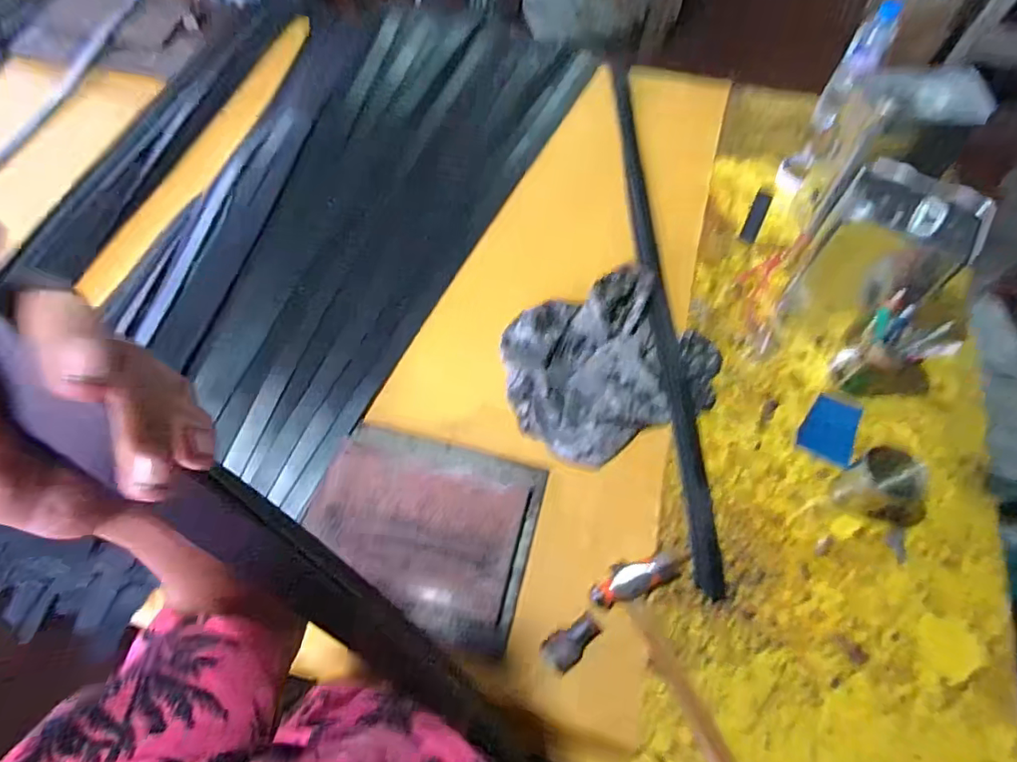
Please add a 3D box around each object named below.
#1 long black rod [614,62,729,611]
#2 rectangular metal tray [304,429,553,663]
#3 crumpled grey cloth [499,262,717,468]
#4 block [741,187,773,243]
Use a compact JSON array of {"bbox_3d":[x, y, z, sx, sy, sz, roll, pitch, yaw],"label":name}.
[{"bbox_3d":[0.246,-0.197,0.882,0.043,0.028,1.036,-2,65,1],"label":"long black rod"},{"bbox_3d":[-0.118,0.196,0.702,0.299,0.048,0.247,16,65,2],"label":"rectangular metal tray"},{"bbox_3d":[0.145,-0.036,0.794,0.319,0.060,0.263,-29,68,-11],"label":"crumpled grey cloth"},{"bbox_3d":[0.454,-0.303,0.957,0.029,0.021,0.124,24,68,12],"label":"block"}]

